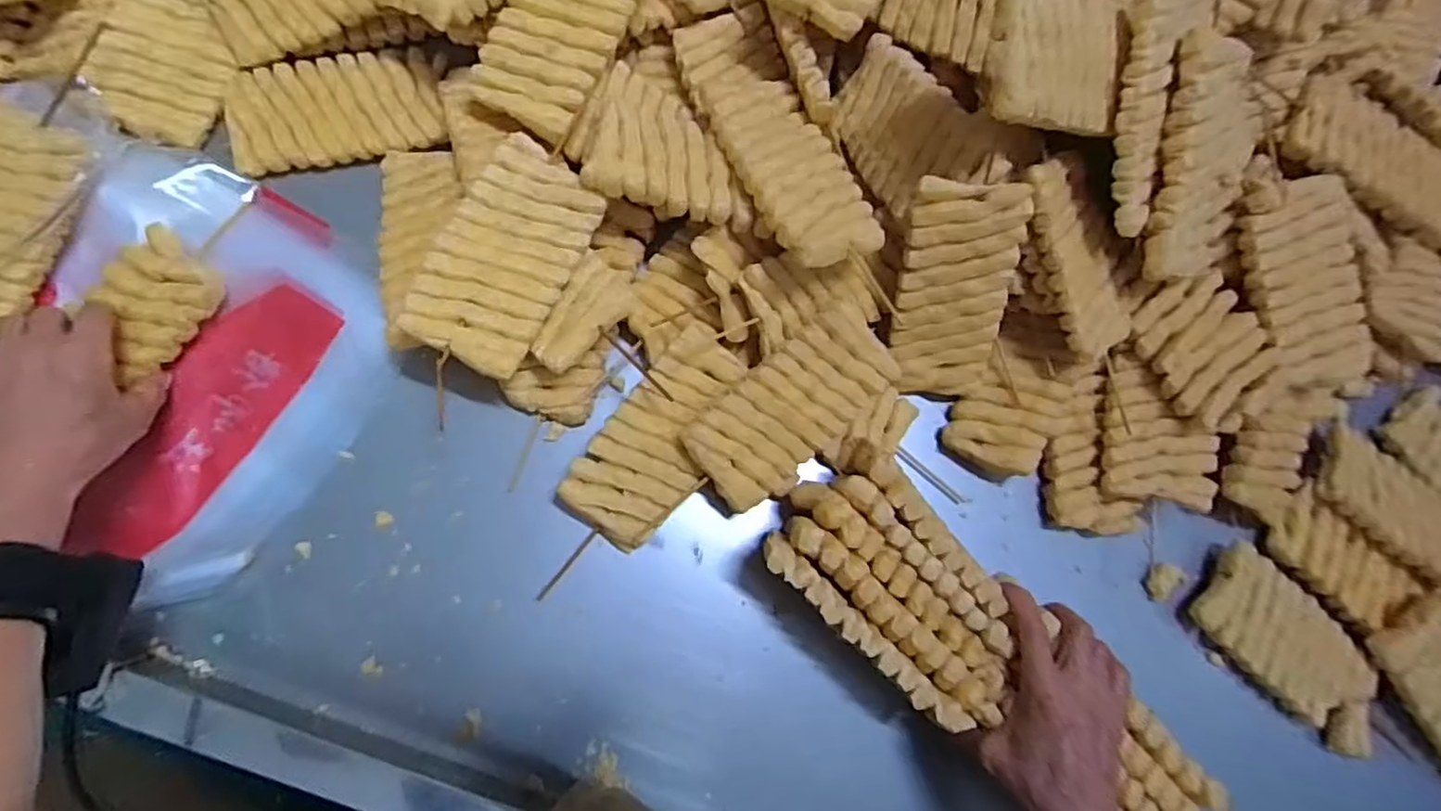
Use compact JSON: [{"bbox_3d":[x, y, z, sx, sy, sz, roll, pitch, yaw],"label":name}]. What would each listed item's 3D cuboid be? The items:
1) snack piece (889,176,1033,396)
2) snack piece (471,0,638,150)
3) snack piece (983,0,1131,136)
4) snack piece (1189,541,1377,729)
[{"bbox_3d":[0.163,-0.075,0.468,0.077,0.015,0.157,3,126,1],"label":"snack piece"},{"bbox_3d":[-0.111,-0.265,0.464,0.077,0.013,0.147,27,93,-11],"label":"snack piece"},{"bbox_3d":[0.203,-0.207,0.399,0.113,0.013,0.076,-8,106,-30],"label":"snack piece"},{"bbox_3d":[0.439,0.182,0.515,0.145,0.018,0.079,40,76,1],"label":"snack piece"}]

